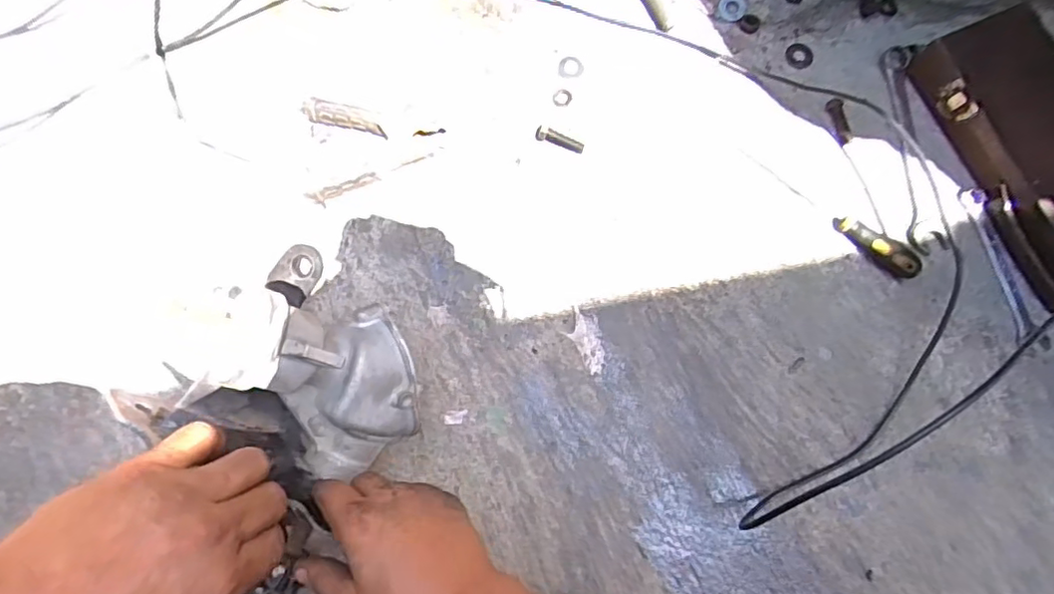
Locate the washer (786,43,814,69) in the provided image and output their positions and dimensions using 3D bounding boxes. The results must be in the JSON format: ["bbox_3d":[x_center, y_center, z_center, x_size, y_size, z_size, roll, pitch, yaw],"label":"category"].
[{"bbox_3d":[0.275,-0.243,0.611,0.027,0.004,0.029,0,77,-1],"label":"washer"}]

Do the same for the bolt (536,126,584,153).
[{"bbox_3d":[0.032,-0.152,0.581,0.048,0.009,0.014,24,78,4],"label":"bolt"}]

